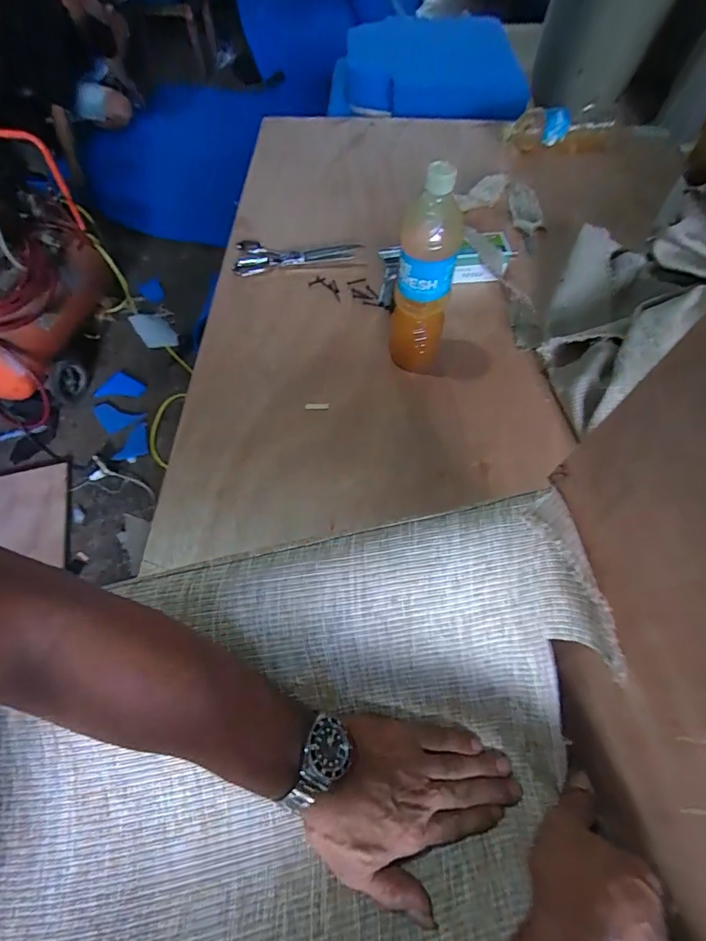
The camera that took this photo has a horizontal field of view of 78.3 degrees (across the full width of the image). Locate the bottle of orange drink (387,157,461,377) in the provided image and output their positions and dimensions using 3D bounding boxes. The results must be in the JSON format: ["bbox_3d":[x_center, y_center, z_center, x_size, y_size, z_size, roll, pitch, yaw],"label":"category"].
[{"bbox_3d":[0.097,-0.254,0.585,0.077,0.263,0.063,8,61,3],"label":"bottle of orange drink"}]

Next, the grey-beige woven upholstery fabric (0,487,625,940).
[{"bbox_3d":[-0.040,0.272,0.281,0.492,0.138,0.441,-9,62,-6],"label":"grey-beige woven upholstery fabric"}]

